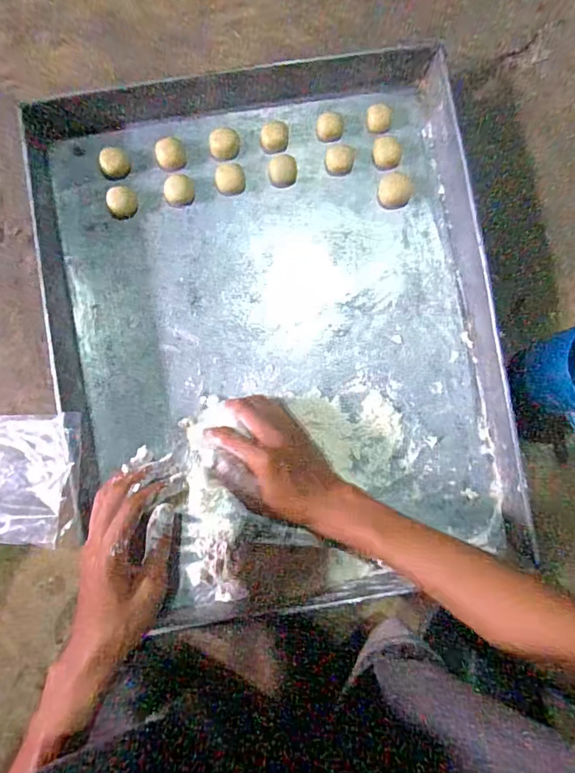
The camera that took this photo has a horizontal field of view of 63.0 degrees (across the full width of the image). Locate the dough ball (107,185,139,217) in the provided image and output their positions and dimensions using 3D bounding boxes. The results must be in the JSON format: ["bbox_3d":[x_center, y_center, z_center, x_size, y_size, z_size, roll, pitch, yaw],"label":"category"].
[{"bbox_3d":[-0.164,-0.185,0.467,0.027,0.020,0.022,-33,88,-4],"label":"dough ball"}]

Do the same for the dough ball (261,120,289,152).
[{"bbox_3d":[-0.013,-0.256,0.482,0.027,0.019,0.027,0,87,-2],"label":"dough ball"}]

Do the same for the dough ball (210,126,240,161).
[{"bbox_3d":[-0.064,-0.249,0.483,0.030,0.017,0.027,-13,87,-3],"label":"dough ball"}]

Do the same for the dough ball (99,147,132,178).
[{"bbox_3d":[-0.173,-0.226,0.472,0.028,0.016,0.026,0,87,-2],"label":"dough ball"}]

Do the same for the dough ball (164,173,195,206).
[{"bbox_3d":[-0.111,-0.203,0.483,0.030,0.017,0.025,-23,88,-3],"label":"dough ball"}]

